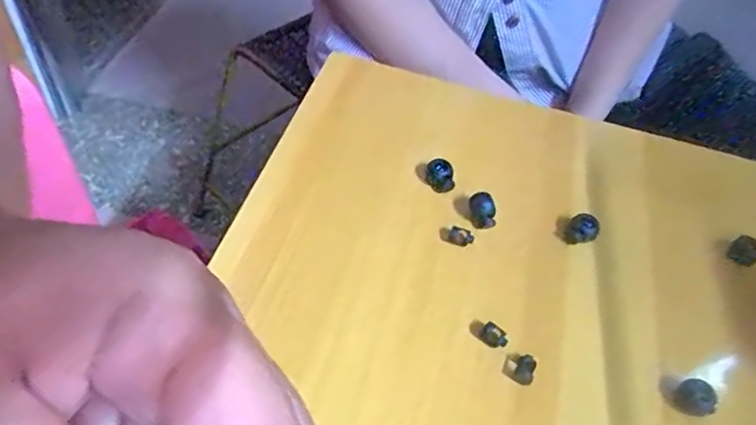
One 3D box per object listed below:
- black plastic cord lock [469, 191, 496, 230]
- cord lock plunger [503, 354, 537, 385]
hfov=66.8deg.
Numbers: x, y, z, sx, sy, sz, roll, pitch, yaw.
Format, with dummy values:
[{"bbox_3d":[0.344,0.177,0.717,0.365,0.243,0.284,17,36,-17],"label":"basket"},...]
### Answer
[{"bbox_3d":[0.058,-0.001,0.320,0.013,0.012,0.017,2,52,-8],"label":"black plastic cord lock"},{"bbox_3d":[0.065,0.071,0.263,0.013,0.010,0.013,25,52,10],"label":"cord lock plunger"}]

